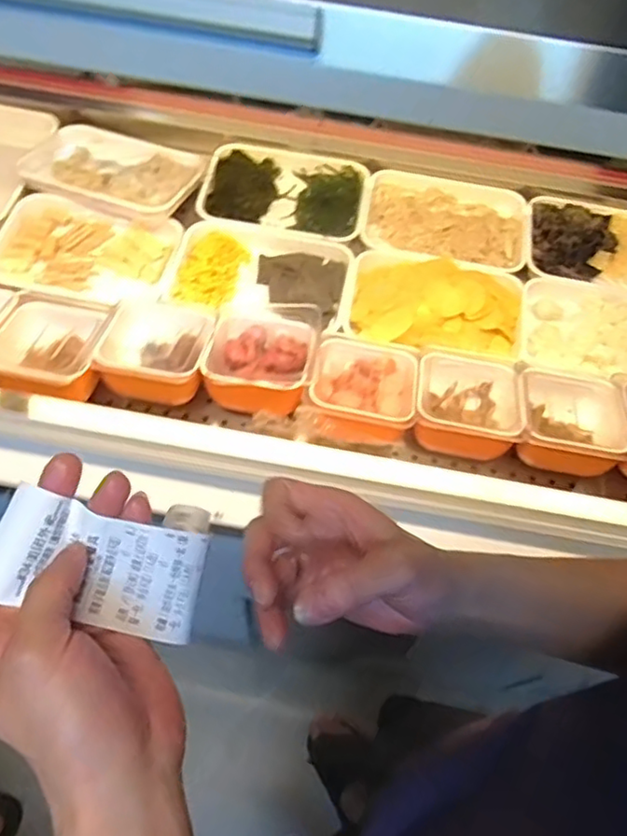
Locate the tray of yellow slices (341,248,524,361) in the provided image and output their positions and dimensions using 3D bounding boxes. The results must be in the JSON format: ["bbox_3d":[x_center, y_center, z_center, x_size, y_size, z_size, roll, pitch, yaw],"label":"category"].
[{"bbox_3d":[0.202,-0.183,1.040,0.291,0.064,0.213,12,62,3],"label":"tray of yellow slices"}]

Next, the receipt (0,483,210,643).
[{"bbox_3d":[-0.103,0.071,0.306,0.100,0.015,0.053,23,85,-14],"label":"receipt"}]

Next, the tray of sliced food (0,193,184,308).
[{"bbox_3d":[-0.394,-0.277,1.046,0.288,0.053,0.201,11,62,2],"label":"tray of sliced food"}]

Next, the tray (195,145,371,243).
[{"bbox_3d":[-0.049,-0.423,1.156,0.296,0.060,0.208,11,62,2],"label":"tray"}]

